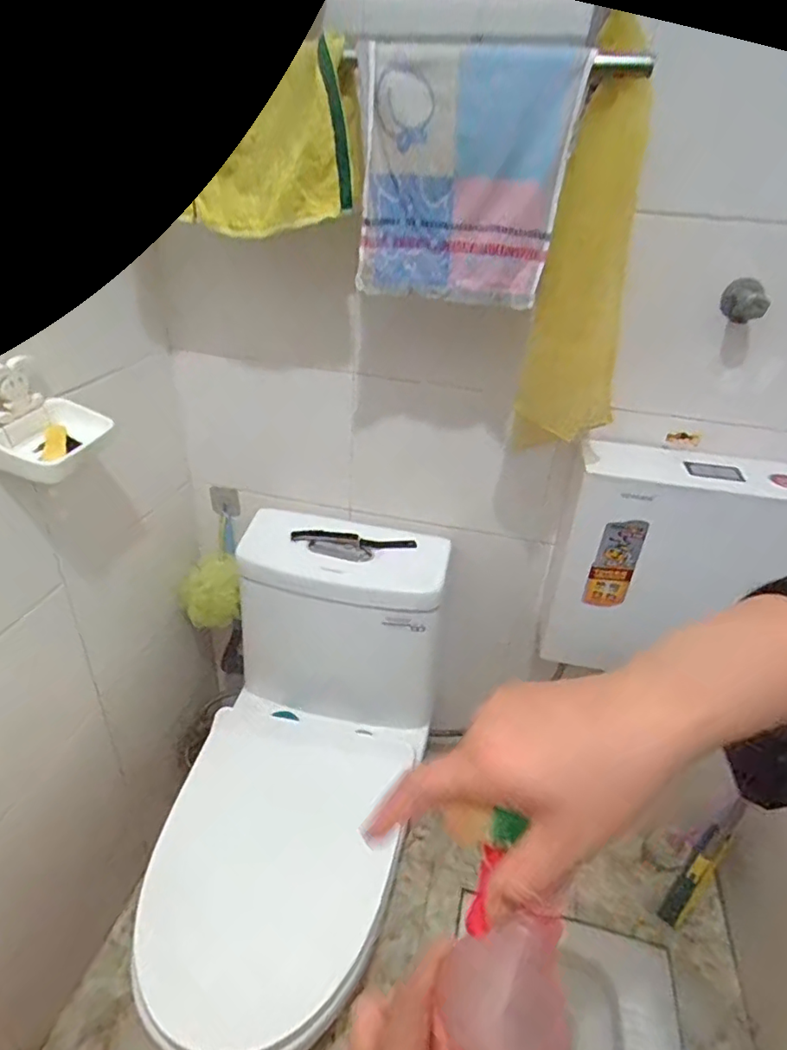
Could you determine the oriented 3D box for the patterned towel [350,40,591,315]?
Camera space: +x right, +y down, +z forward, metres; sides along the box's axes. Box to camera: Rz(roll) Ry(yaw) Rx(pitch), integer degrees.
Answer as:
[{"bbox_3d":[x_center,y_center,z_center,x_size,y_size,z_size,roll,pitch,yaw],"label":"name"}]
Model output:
[{"bbox_3d":[0.069,-0.362,0.594,0.207,0.223,0.039,13,38,10],"label":"patterned towel"}]

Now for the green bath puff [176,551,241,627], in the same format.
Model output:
[{"bbox_3d":[-0.360,0.123,1.092,0.116,0.126,0.102,-9,34,-21],"label":"green bath puff"}]

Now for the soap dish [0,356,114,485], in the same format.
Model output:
[{"bbox_3d":[-0.412,-0.126,0.653,0.081,0.108,0.126,11,32,10],"label":"soap dish"}]

